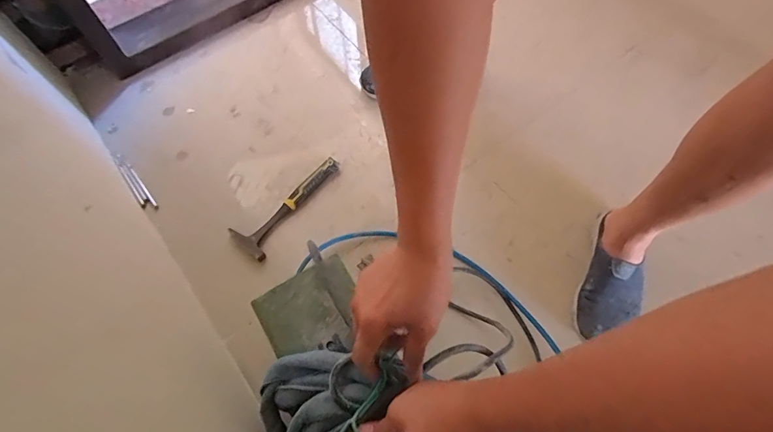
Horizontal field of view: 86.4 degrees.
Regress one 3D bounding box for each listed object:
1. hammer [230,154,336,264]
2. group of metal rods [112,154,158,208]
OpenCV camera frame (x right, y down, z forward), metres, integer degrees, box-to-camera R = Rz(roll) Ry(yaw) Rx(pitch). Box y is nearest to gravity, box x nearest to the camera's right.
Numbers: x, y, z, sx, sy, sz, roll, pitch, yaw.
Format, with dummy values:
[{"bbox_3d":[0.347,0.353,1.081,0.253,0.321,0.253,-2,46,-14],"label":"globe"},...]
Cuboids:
[{"bbox_3d":[-0.214,-0.033,0.866,0.087,0.027,0.263,32,70,12],"label":"hammer"},{"bbox_3d":[-0.555,-0.074,0.900,0.032,0.011,0.174,-37,72,-15],"label":"group of metal rods"}]

